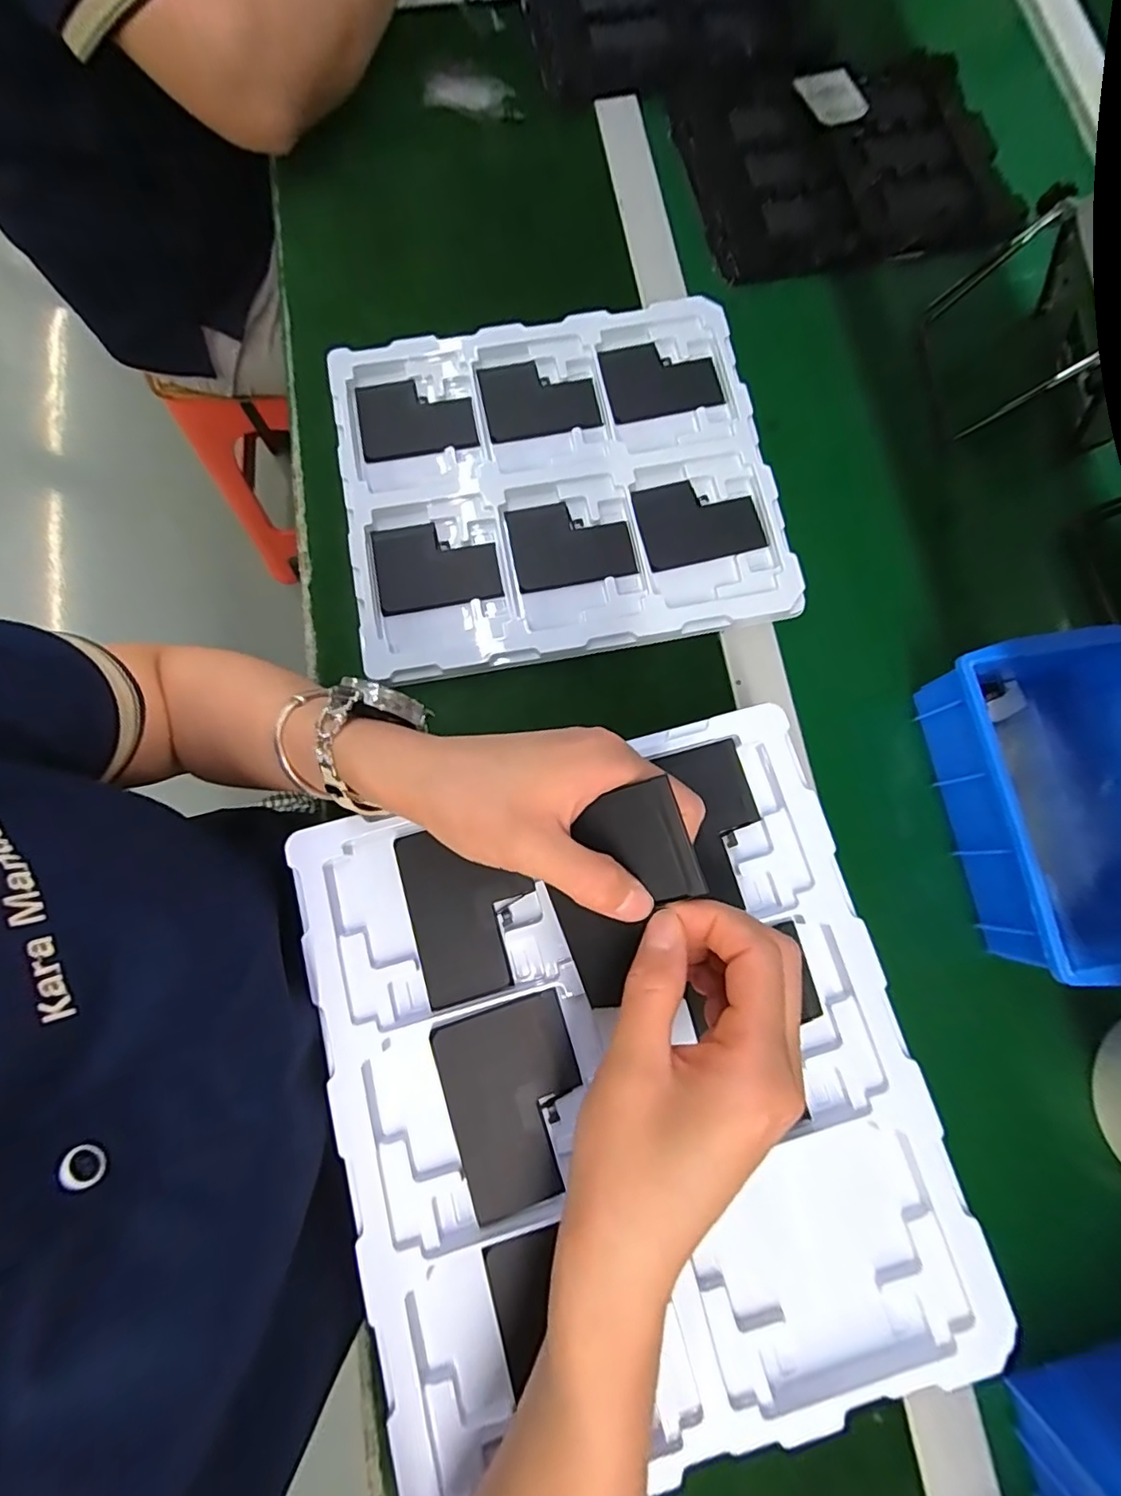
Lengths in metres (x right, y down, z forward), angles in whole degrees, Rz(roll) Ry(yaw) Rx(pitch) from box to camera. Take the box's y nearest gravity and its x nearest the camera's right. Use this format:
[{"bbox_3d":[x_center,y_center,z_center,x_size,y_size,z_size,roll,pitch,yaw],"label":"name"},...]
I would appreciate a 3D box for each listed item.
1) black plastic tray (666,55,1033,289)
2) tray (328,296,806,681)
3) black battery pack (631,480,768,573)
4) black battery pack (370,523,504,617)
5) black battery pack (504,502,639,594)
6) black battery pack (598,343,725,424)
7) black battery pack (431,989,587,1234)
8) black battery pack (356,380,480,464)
[{"bbox_3d":[0.252,-0.523,0.508,0.268,0.024,0.209,-9,78,-2],"label":"black plastic tray"},{"bbox_3d":[-0.002,-0.205,0.434,0.314,0.013,0.278,-10,78,-2],"label":"tray"},{"bbox_3d":[0.106,-0.174,0.434,0.089,0.005,0.068,-12,78,-2],"label":"black battery pack"},{"bbox_3d":[-0.092,-0.137,0.422,0.088,0.004,0.067,-10,78,-2],"label":"black battery pack"},{"bbox_3d":[0.008,-0.155,0.429,0.089,0.004,0.067,-10,78,-2],"label":"black battery pack"},{"bbox_3d":[0.081,-0.301,0.461,0.089,0.005,0.069,-10,78,-2],"label":"black battery pack"},{"bbox_3d":[-0.022,0.176,0.281,0.067,0.005,0.088,-18,78,-4],"label":"black battery pack"},{"bbox_3d":[-0.114,-0.264,0.451,0.089,0.005,0.070,-8,78,-2],"label":"black battery pack"}]

